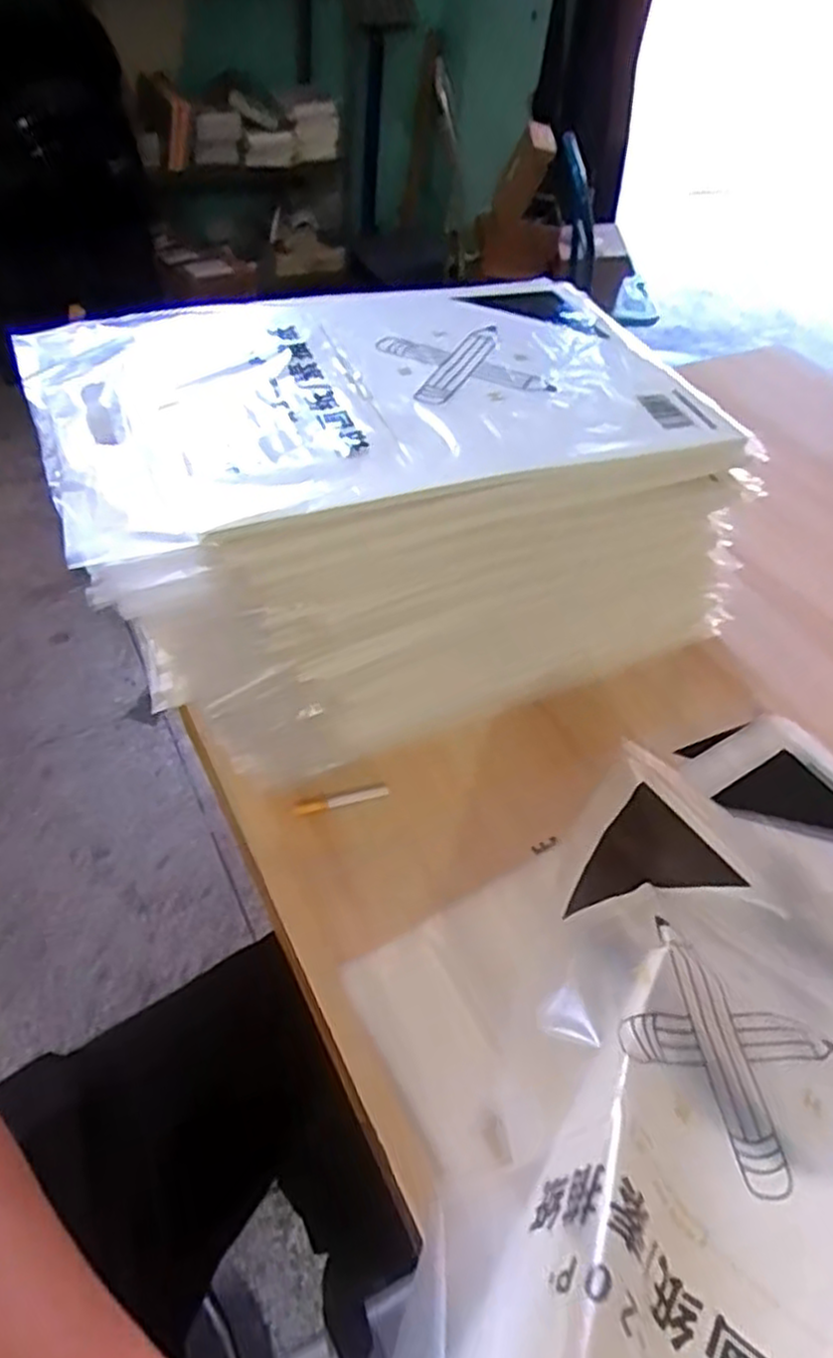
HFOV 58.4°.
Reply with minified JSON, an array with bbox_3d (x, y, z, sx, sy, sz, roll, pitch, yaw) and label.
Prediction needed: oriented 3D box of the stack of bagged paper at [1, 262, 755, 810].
[{"bbox_3d":[-0.019,-0.162,0.670,0.530,0.230,0.336,-18,54,-21],"label":"stack of bagged paper"}]

